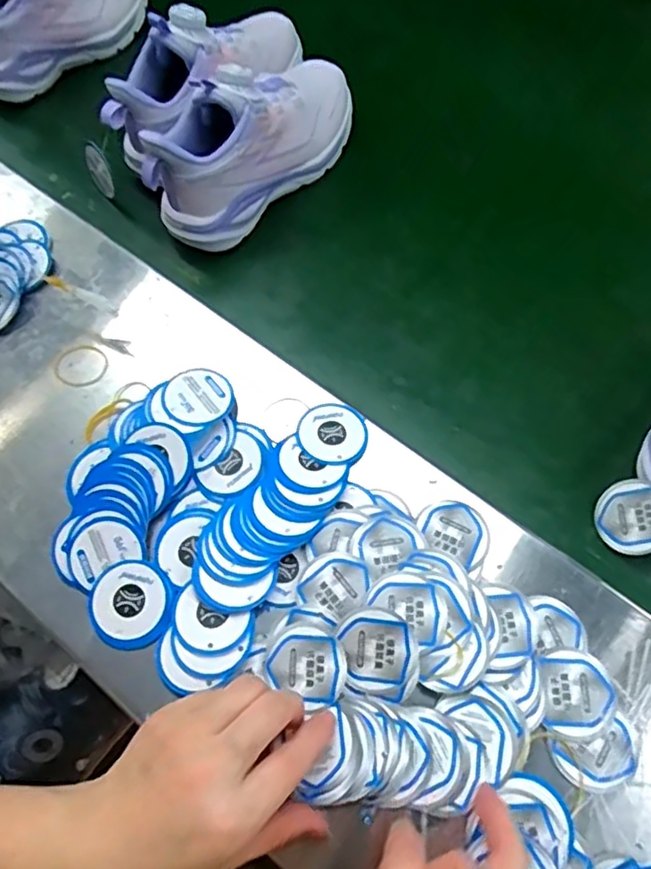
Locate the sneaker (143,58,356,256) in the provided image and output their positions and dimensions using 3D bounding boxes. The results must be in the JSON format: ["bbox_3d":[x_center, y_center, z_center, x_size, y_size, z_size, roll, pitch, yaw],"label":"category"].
[{"bbox_3d":[-0.056,-0.248,0.520,0.207,0.105,0.072,-43,72,-13],"label":"sneaker"}]

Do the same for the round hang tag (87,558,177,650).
[{"bbox_3d":[-0.120,0.105,0.385,0.051,0.006,0.052,1,72,-2],"label":"round hang tag"}]

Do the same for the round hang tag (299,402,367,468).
[{"bbox_3d":[0.006,-0.001,0.429,0.045,0.005,0.047,-1,64,2],"label":"round hang tag"}]

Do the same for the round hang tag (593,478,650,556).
[{"bbox_3d":[0.205,0.054,0.414,0.049,0.007,0.049,-19,61,38],"label":"round hang tag"}]

